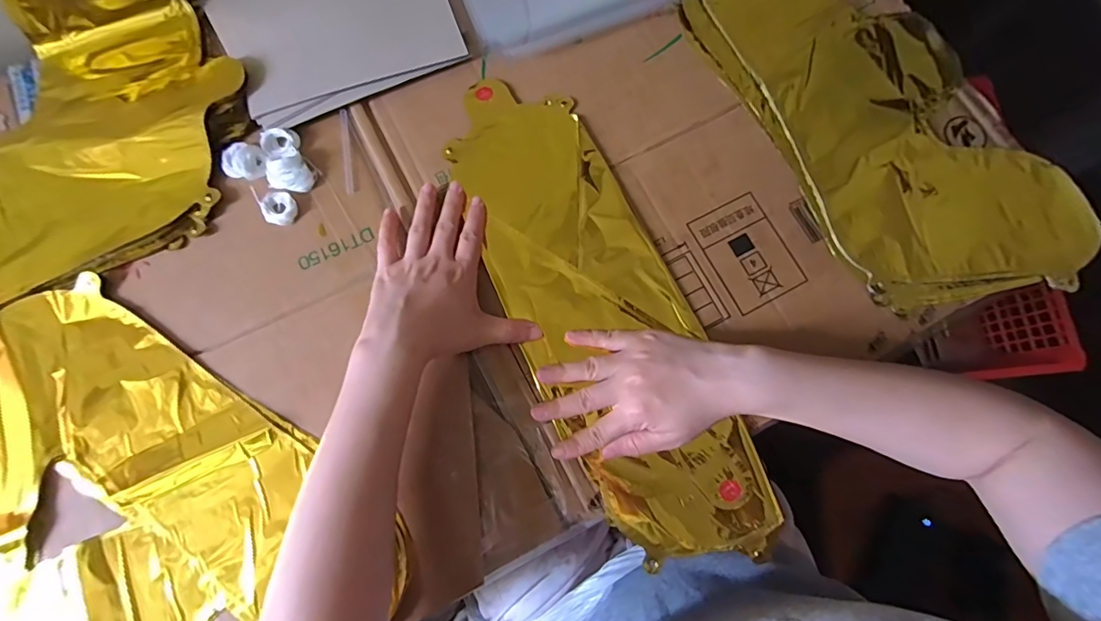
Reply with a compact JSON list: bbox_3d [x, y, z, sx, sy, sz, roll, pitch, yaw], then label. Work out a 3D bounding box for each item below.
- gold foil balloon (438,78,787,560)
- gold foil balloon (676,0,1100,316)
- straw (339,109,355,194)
[{"bbox_3d":[0.036,-0.008,0.399,0.132,0.011,0.421,-24,80,-7],"label":"gold foil balloon"},{"bbox_3d":[0.287,-0.195,0.437,0.212,0.016,0.418,-27,79,-7],"label":"gold foil balloon"},{"bbox_3d":[-0.175,-0.137,0.419,0.008,0.004,0.079,-9,78,-4],"label":"straw"}]

